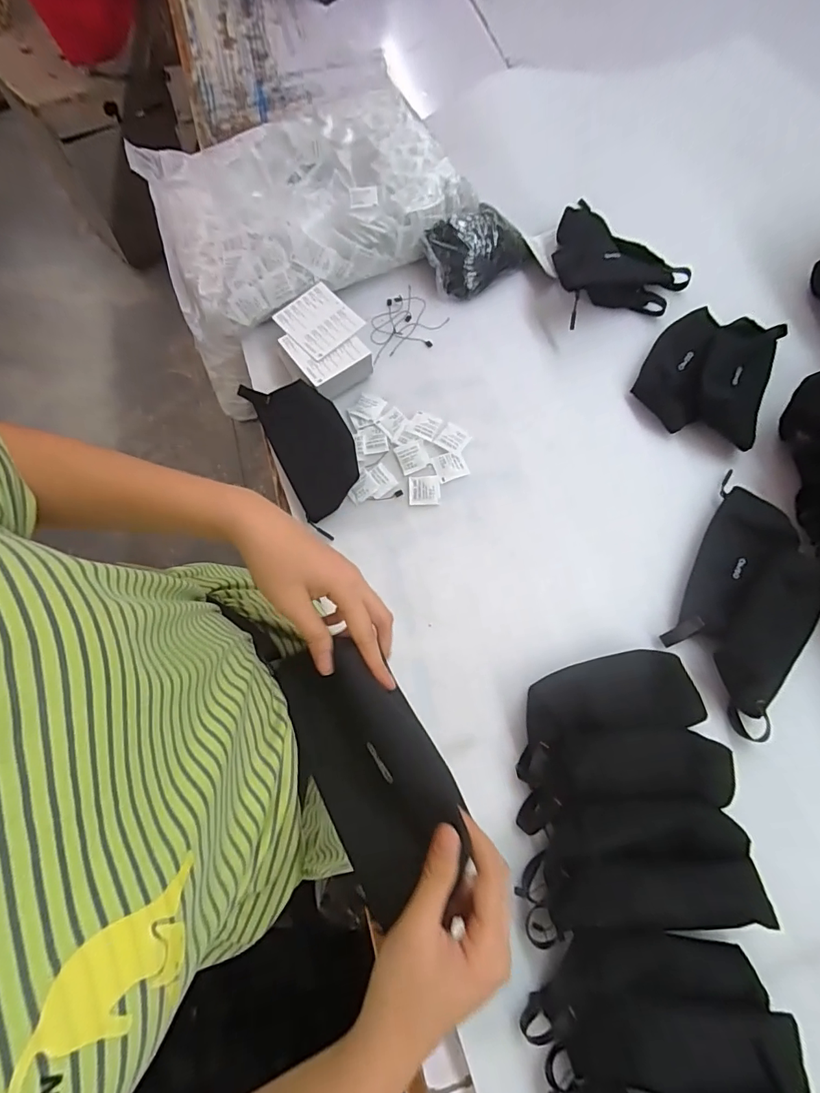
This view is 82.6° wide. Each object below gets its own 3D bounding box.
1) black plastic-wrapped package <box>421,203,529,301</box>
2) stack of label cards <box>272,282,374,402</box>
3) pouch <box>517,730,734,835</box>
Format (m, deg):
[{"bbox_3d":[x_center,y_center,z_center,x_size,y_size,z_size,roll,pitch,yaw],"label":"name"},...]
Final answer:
[{"bbox_3d":[0.102,-0.443,0.697,0.147,0.070,0.093,-29,73,-7],"label":"black plastic-wrapped package"},{"bbox_3d":[-0.118,-0.284,0.660,0.106,0.047,0.146,-35,74,-9],"label":"stack of label cards"},{"bbox_3d":[0.217,0.236,0.490,0.218,0.045,0.087,-11,72,-2],"label":"pouch"}]

